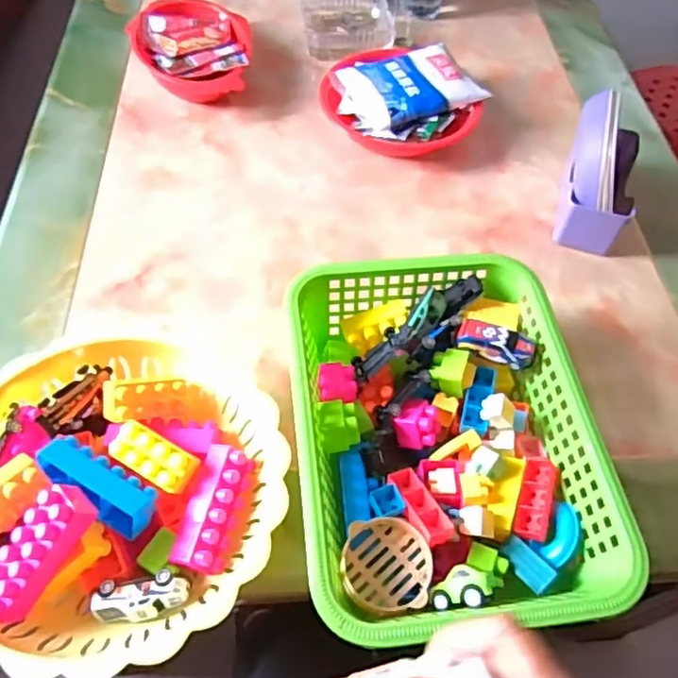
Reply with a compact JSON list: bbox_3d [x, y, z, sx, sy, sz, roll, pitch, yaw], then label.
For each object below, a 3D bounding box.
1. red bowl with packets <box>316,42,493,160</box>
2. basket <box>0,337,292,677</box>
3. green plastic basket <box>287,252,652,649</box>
[{"bbox_3d":[0.073,-0.291,0.751,0.162,0.057,0.167,2,57,-3],"label":"red bowl with packets"},{"bbox_3d":[-0.159,0.104,0.450,0.233,0.069,0.244,2,57,-3],"label":"basket"},{"bbox_3d":[0.076,0.074,0.489,0.215,0.082,0.292,-4,57,-6],"label":"green plastic basket"}]

